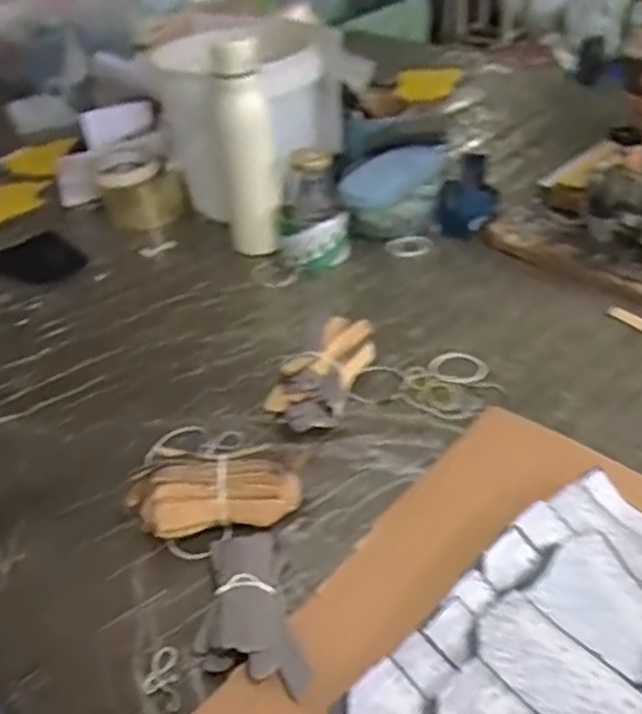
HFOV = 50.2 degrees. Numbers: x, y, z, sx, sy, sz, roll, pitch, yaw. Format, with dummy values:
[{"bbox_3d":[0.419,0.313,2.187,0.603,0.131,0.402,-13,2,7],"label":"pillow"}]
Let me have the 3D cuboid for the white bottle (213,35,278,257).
[{"bbox_3d":[-0.086,-0.231,0.786,0.065,0.244,0.076,-11,36,-7],"label":"white bottle"}]

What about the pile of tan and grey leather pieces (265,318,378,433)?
[{"bbox_3d":[0.003,0.016,0.607,0.059,0.049,0.130,12,42,21],"label":"pile of tan and grey leather pieces"}]

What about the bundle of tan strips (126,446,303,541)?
[{"bbox_3d":[-0.078,0.098,0.502,0.123,0.052,0.042,-11,39,-6],"label":"bundle of tan strips"}]

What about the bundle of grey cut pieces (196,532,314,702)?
[{"bbox_3d":[-0.051,0.164,0.443,0.060,0.019,0.125,-14,40,-10],"label":"bundle of grey cut pieces"}]

